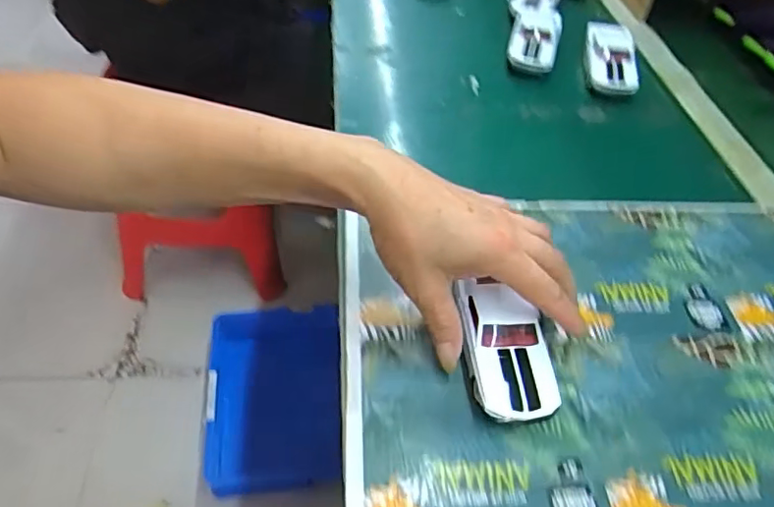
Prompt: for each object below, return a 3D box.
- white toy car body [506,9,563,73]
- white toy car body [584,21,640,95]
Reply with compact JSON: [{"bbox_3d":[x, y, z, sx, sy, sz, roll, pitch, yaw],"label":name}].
[{"bbox_3d":[0.180,-0.259,0.684,0.055,0.029,0.131,17,48,8],"label":"white toy car body"},{"bbox_3d":[0.261,-0.229,0.658,0.055,0.033,0.128,10,47,4],"label":"white toy car body"}]

